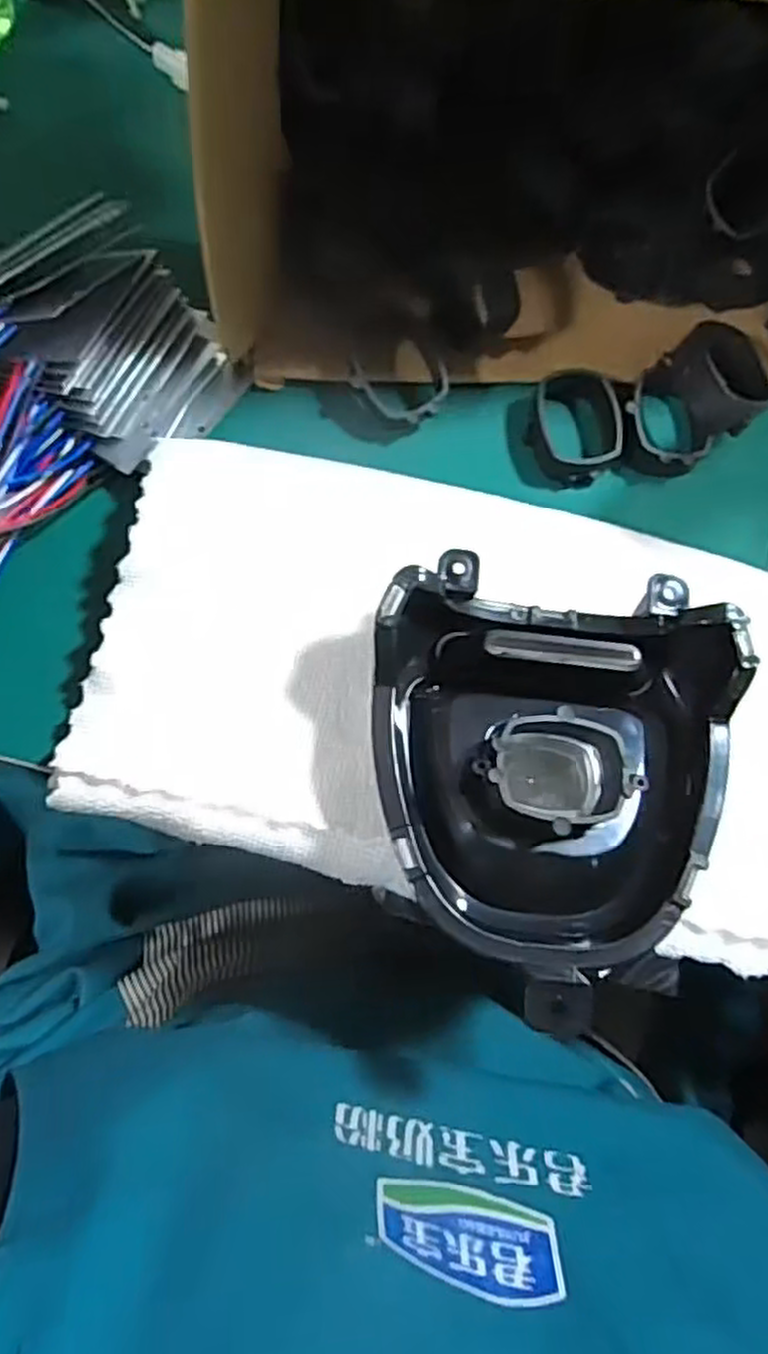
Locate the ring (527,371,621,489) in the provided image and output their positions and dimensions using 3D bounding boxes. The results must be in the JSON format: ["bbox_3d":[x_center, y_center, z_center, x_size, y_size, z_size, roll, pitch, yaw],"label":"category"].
[{"bbox_3d":[0.086,-0.114,0.344,0.037,0.022,0.052,0,77,-5],"label":"ring"}]

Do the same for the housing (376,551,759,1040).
[{"bbox_3d":[0.058,0.039,0.280,0.126,0.048,0.148,7,76,-3],"label":"housing"}]

